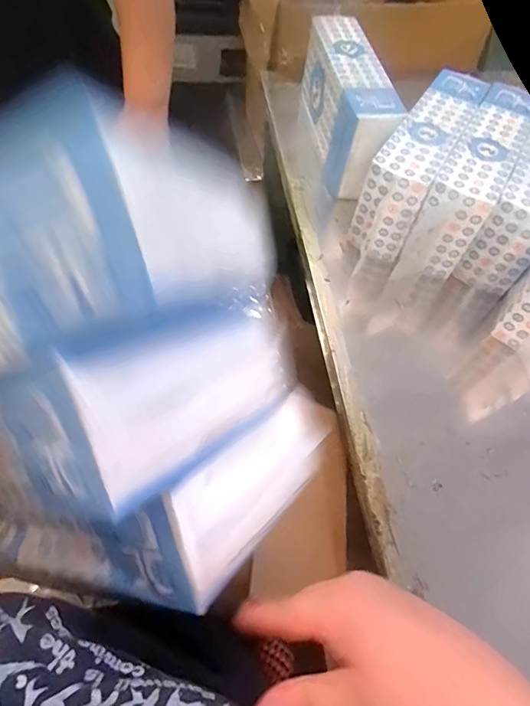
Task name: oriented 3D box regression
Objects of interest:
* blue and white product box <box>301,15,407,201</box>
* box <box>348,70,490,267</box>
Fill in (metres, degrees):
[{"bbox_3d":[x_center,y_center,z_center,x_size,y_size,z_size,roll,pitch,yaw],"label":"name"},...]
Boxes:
[{"bbox_3d":[0.151,-0.443,0.791,0.092,0.159,0.312,-6,60,-8],"label":"blue and white product box"},{"bbox_3d":[0.251,-0.308,0.722,0.090,0.153,0.360,28,61,12],"label":"box"}]

